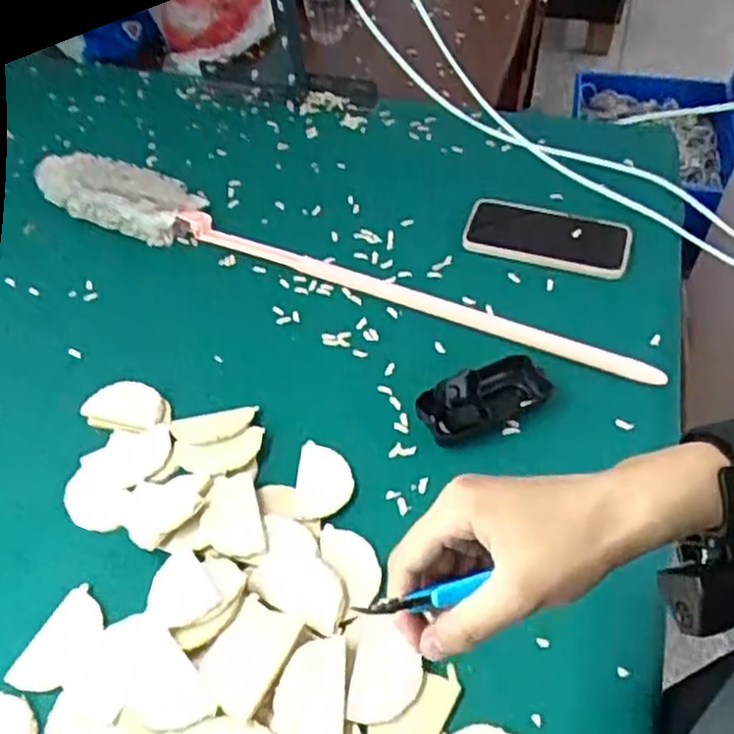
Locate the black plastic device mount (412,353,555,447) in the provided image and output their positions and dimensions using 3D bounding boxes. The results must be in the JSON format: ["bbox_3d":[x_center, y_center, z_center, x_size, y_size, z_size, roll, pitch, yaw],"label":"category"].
[{"bbox_3d":[0.098,0.027,0.608,0.108,0.028,0.052,-22,51,-14],"label":"black plastic device mount"}]

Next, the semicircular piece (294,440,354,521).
[{"bbox_3d":[-0.033,0.089,0.570,0.044,0.005,0.066,0,49,4],"label":"semicircular piece"}]

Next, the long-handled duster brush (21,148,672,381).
[{"bbox_3d":[-0.054,-0.118,0.718,0.686,0.051,0.078,17,53,18],"label":"long-handled duster brush"}]

